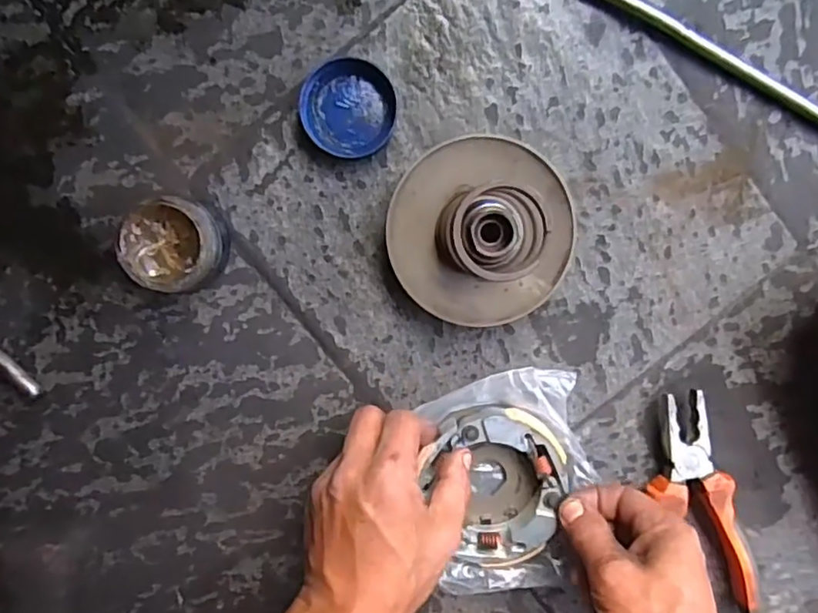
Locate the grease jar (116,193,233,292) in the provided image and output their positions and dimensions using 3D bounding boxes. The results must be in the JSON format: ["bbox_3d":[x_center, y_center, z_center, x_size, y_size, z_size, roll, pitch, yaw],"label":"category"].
[{"bbox_3d":[-0.149,-0.040,0.387,0.059,0.038,0.056,0,97,-1],"label":"grease jar"}]

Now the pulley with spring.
[{"bbox_3d":[0.047,-0.046,0.377,0.114,0.062,0.115,0,97,-1],"label":"pulley with spring"}]

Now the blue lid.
[{"bbox_3d":[-0.039,-0.128,0.392,0.059,0.011,0.059,0,97,-1],"label":"blue lid"}]

